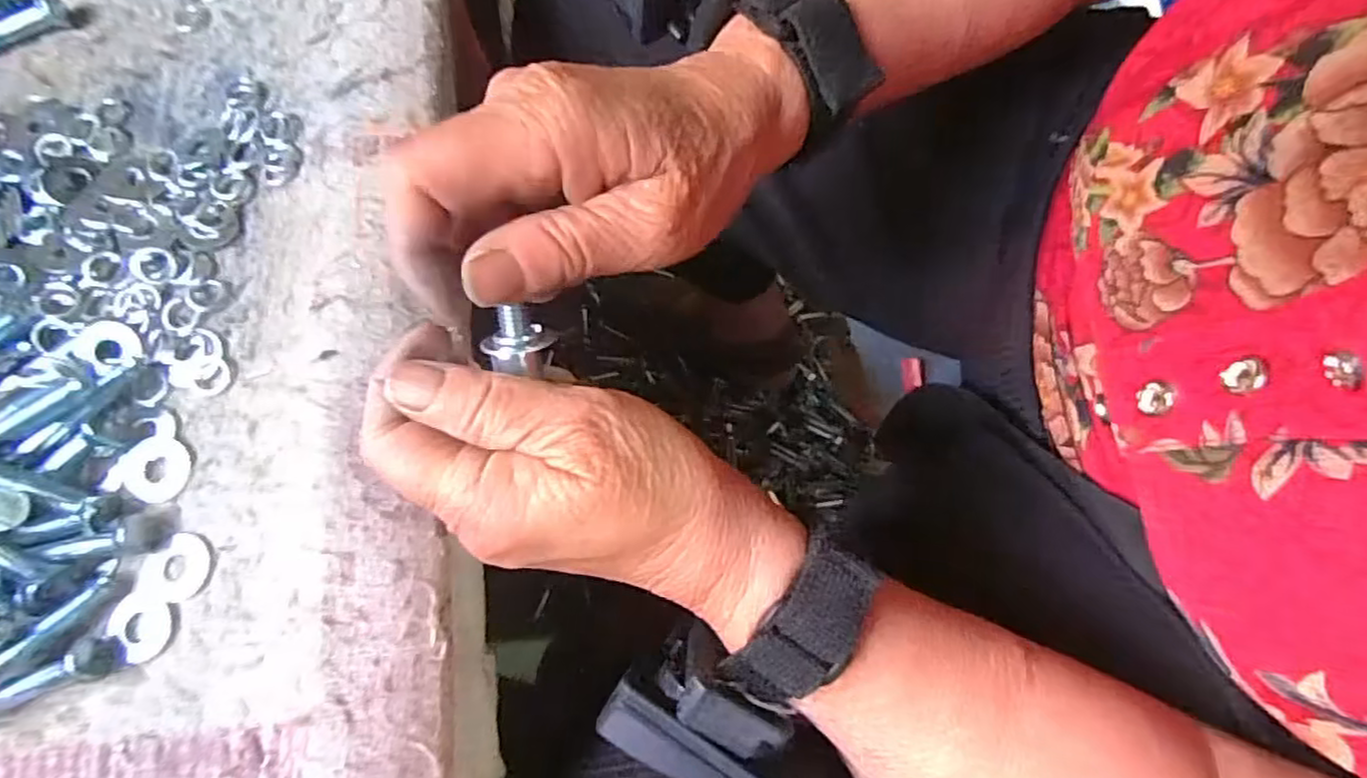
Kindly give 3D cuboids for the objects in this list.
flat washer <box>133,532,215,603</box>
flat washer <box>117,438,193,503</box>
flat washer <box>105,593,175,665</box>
[{"bbox_3d":[-0.168,0.060,0.218,0.024,0.004,0.021,-42,77,-11],"label":"flat washer"},{"bbox_3d":[-0.181,0.027,0.228,0.022,0.004,0.022,0,73,1],"label":"flat washer"},{"bbox_3d":[-0.175,0.077,0.213,0.020,0.004,0.019,0,73,1],"label":"flat washer"}]

